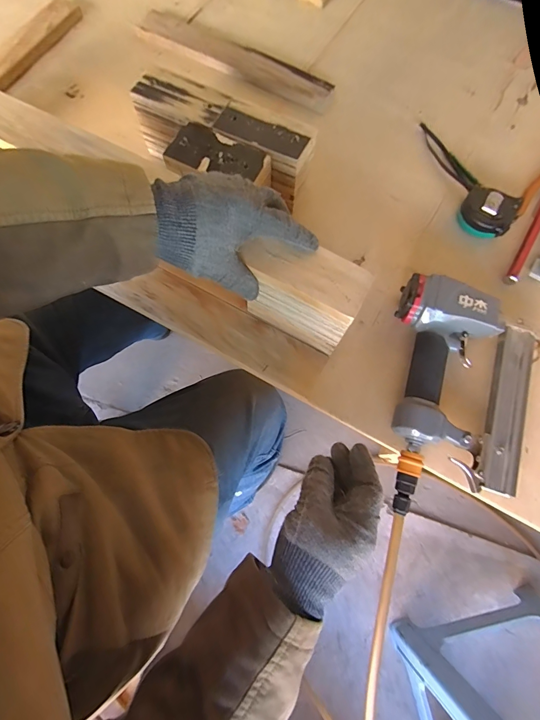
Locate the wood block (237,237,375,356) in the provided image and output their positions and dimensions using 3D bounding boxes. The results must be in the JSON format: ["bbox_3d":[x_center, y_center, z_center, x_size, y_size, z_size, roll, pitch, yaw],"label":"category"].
[{"bbox_3d":[0.038,-0.073,0.396,0.114,0.101,0.057,27,74,6],"label":"wood block"}]

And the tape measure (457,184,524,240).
[{"bbox_3d":[0.301,-0.204,0.493,0.069,0.033,0.062,28,75,8],"label":"tape measure"}]

